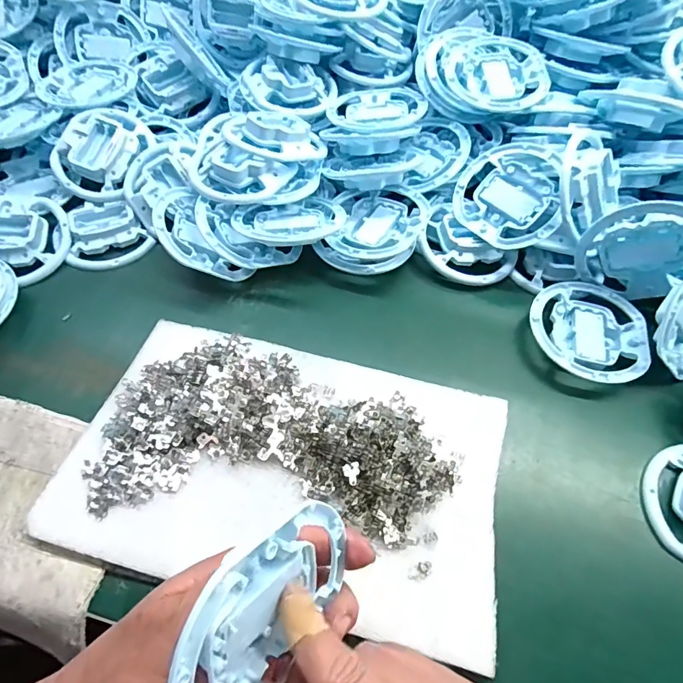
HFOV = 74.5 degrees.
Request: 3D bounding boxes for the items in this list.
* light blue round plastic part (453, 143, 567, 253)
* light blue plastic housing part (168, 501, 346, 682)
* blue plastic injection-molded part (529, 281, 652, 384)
[{"bbox_3d":[0.163,-0.141,0.431,0.102,0.030,0.104,28,88,20],"label":"light blue round plastic part"},{"bbox_3d":[-0.038,0.125,0.203,0.020,0.089,0.097,17,105,28],"label":"light blue plastic housing part"},{"bbox_3d":[0.219,-0.011,0.400,0.100,0.018,0.101,1,58,-2],"label":"blue plastic injection-molded part"}]

